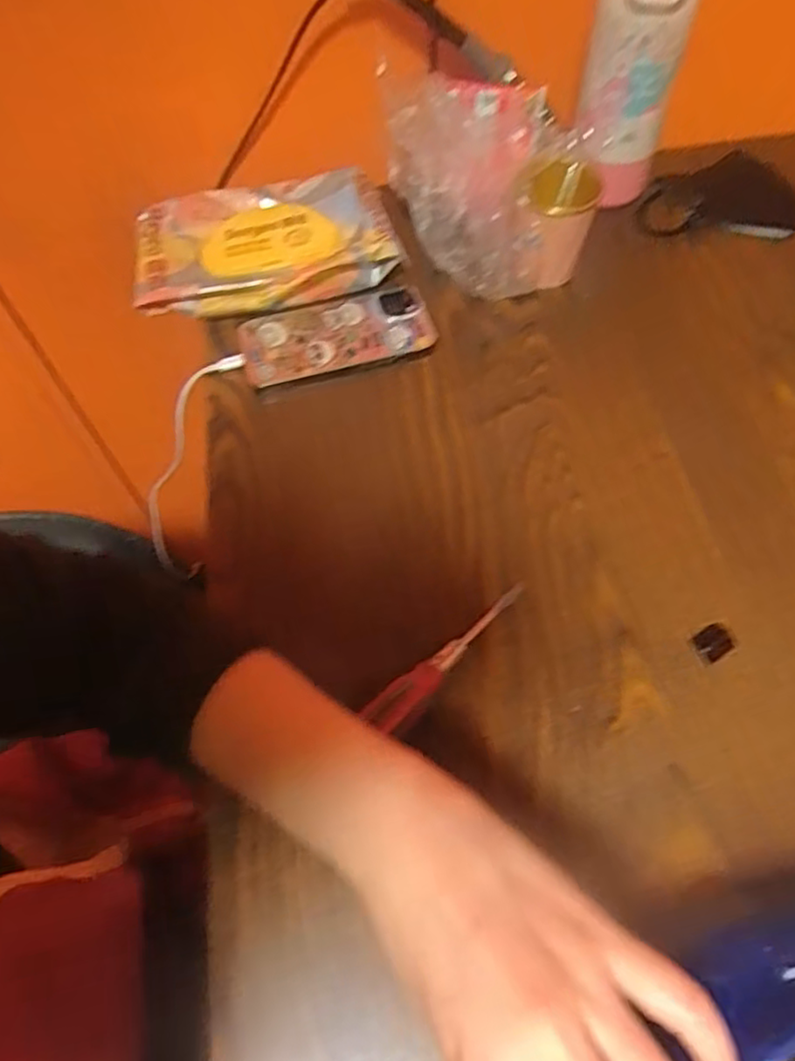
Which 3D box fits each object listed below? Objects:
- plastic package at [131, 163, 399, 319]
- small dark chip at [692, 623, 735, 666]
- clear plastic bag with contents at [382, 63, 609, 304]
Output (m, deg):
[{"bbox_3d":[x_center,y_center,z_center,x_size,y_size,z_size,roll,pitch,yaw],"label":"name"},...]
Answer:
[{"bbox_3d":[-0.111,-0.241,0.555,0.211,0.042,0.132,-7,59,-2],"label":"plastic package"},{"bbox_3d":[0.183,0.065,0.380,0.023,0.004,0.018,-29,63,-14],"label":"small dark chip"},{"bbox_3d":[0.082,-0.279,0.534,0.135,0.125,0.154,-23,61,-11],"label":"clear plastic bag with contents"}]

